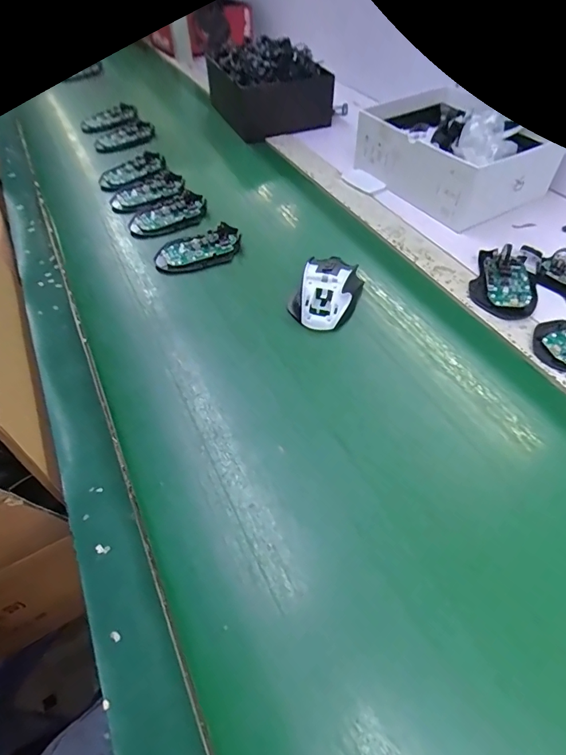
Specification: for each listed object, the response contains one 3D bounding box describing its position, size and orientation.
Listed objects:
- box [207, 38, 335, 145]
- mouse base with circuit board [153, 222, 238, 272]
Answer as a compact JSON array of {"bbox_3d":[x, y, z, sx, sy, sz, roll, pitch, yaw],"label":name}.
[{"bbox_3d":[-0.035,-0.568,0.814,0.187,0.111,0.212,-24,54,-16],"label":"box"},{"bbox_3d":[-0.111,-0.169,0.557,0.114,0.017,0.059,-20,53,-13],"label":"mouse base with circuit board"}]

